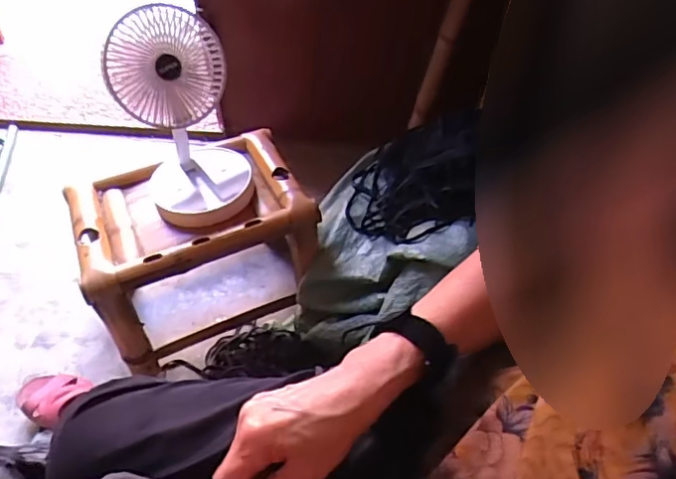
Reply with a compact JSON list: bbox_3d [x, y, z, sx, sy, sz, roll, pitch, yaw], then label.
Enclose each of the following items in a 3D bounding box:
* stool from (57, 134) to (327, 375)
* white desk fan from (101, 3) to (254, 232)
[{"bbox_3d":[-0.234,0.016,0.948,0.342,0.235,0.246,-19,47,-17],"label":"stool"},{"bbox_3d":[-0.225,-0.175,0.807,0.161,0.283,0.152,-12,46,-10],"label":"white desk fan"}]

